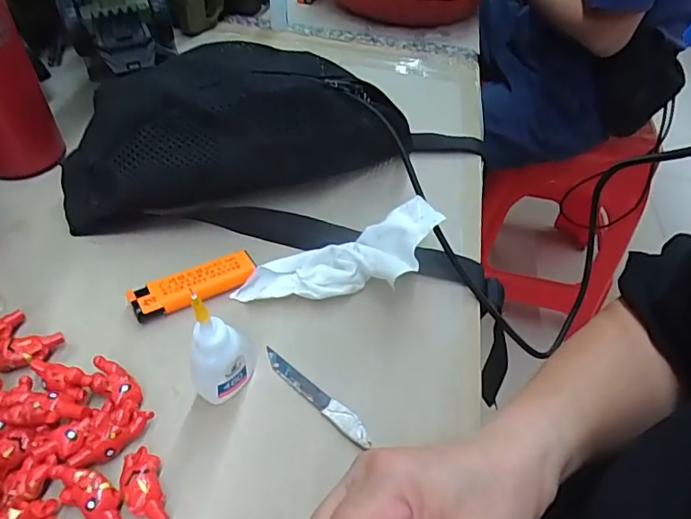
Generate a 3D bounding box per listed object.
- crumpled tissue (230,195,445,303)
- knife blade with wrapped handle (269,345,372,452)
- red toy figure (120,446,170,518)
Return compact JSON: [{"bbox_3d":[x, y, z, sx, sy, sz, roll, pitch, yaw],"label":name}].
[{"bbox_3d":[-0.002,0.004,0.345,0.139,0.019,0.046,-20,50,-3],"label":"crumpled tissue"},{"bbox_3d":[-0.017,0.078,0.295,0.080,0.007,0.011,35,54,25],"label":"knife blade with wrapped handle"},{"bbox_3d":[-0.099,0.112,0.252,0.018,0.015,0.040,-15,50,-17],"label":"red toy figure"}]

